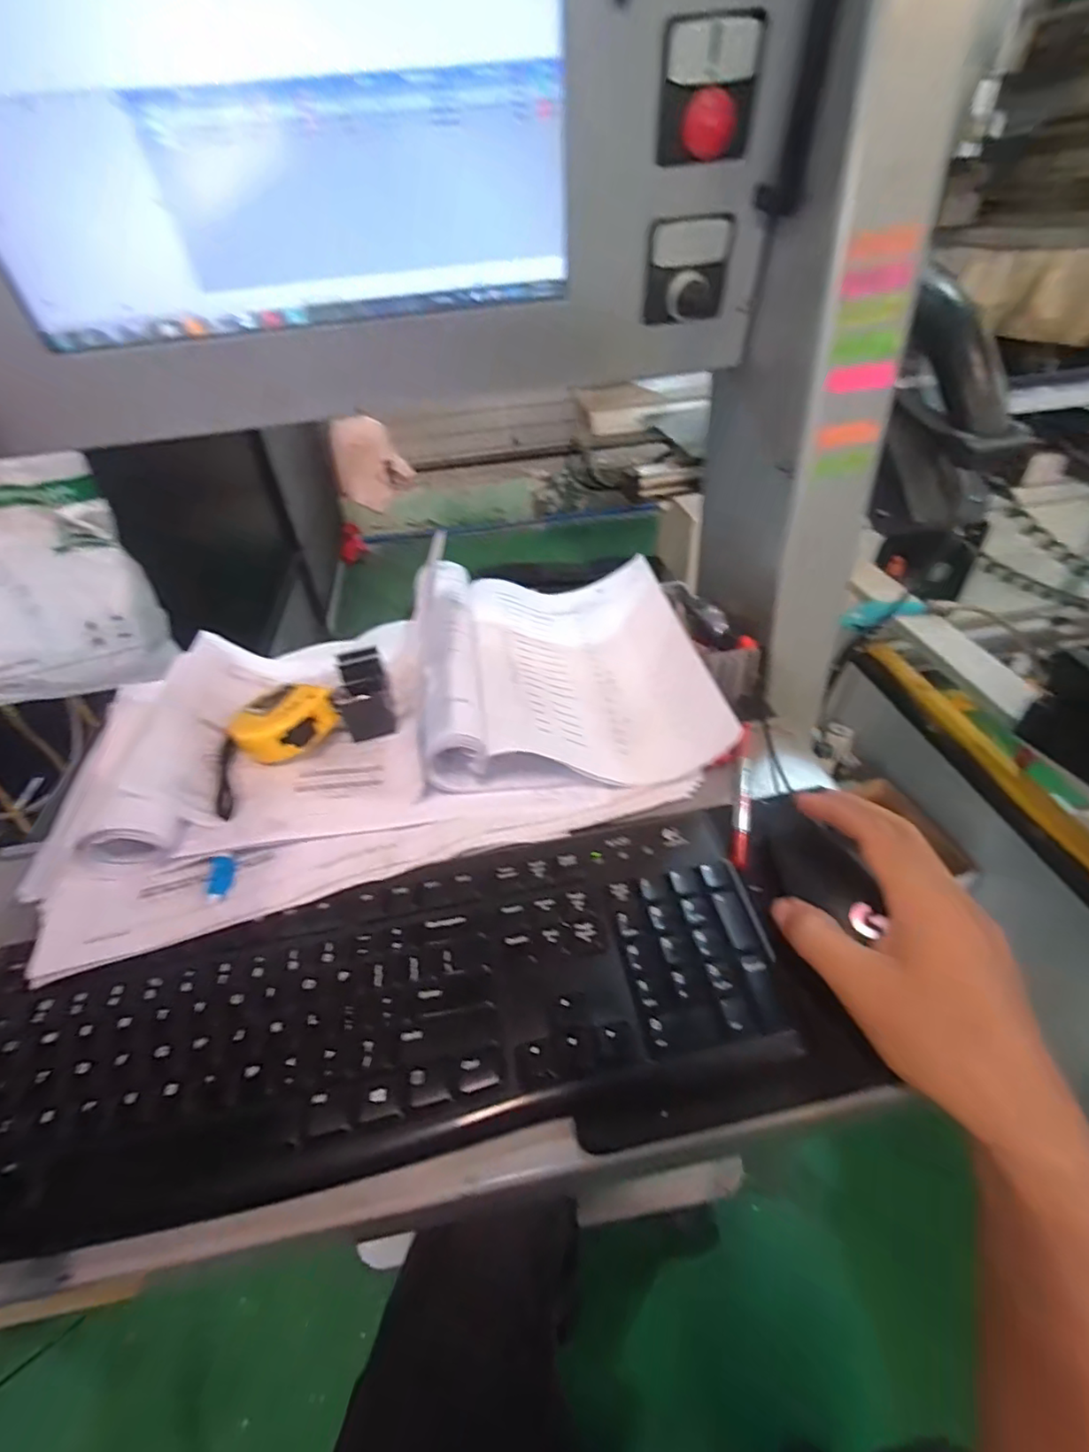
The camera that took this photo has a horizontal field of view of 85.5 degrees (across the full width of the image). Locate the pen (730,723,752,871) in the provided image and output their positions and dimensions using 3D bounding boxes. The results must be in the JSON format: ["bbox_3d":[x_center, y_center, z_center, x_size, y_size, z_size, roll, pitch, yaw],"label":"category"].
[{"bbox_3d":[0.142,0.044,0.418,0.012,0.006,0.139,8,42,16],"label":"pen"}]

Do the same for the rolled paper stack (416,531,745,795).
[{"bbox_3d":[0.008,-0.071,0.499,0.222,0.058,0.295,-7,40,-1],"label":"rolled paper stack"}]

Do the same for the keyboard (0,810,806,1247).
[{"bbox_3d":[-0.090,0.145,0.320,0.436,0.025,0.144,-10,40,-4],"label":"keyboard"}]

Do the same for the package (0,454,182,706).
[{"bbox_3d":[-0.528,-0.147,0.613,0.200,0.236,0.037,-20,22,-33],"label":"package"}]

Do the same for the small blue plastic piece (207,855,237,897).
[{"bbox_3d":[-0.199,0.092,0.362,0.014,0.005,0.028,-14,41,-9],"label":"small blue plastic piece"}]

